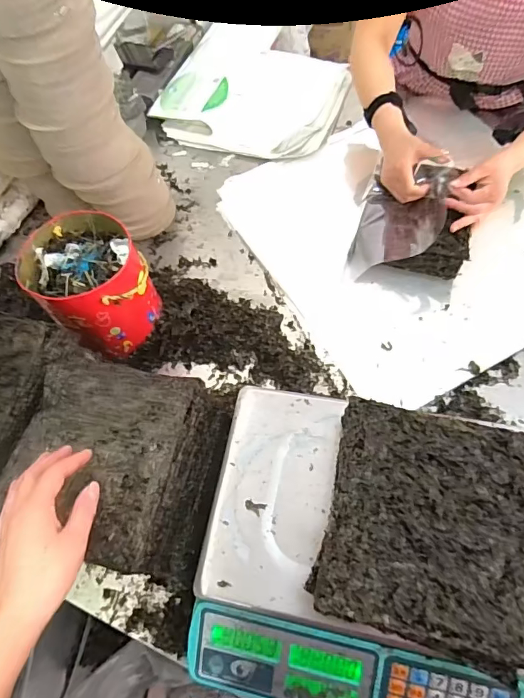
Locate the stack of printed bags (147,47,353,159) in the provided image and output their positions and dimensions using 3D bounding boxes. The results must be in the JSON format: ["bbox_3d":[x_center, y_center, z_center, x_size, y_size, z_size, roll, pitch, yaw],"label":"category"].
[{"bbox_3d":[-0.010,-0.584,1.063,0.392,0.082,0.356,17,61,14],"label":"stack of printed bags"}]

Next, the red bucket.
[{"bbox_3d":[-0.266,-0.094,0.740,0.166,0.163,0.169,-2,58,3],"label":"red bucket"}]

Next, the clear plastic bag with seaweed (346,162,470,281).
[{"bbox_3d":[0.248,-0.224,0.797,0.180,0.109,0.199,3,58,6],"label":"clear plastic bag with seaweed"}]

